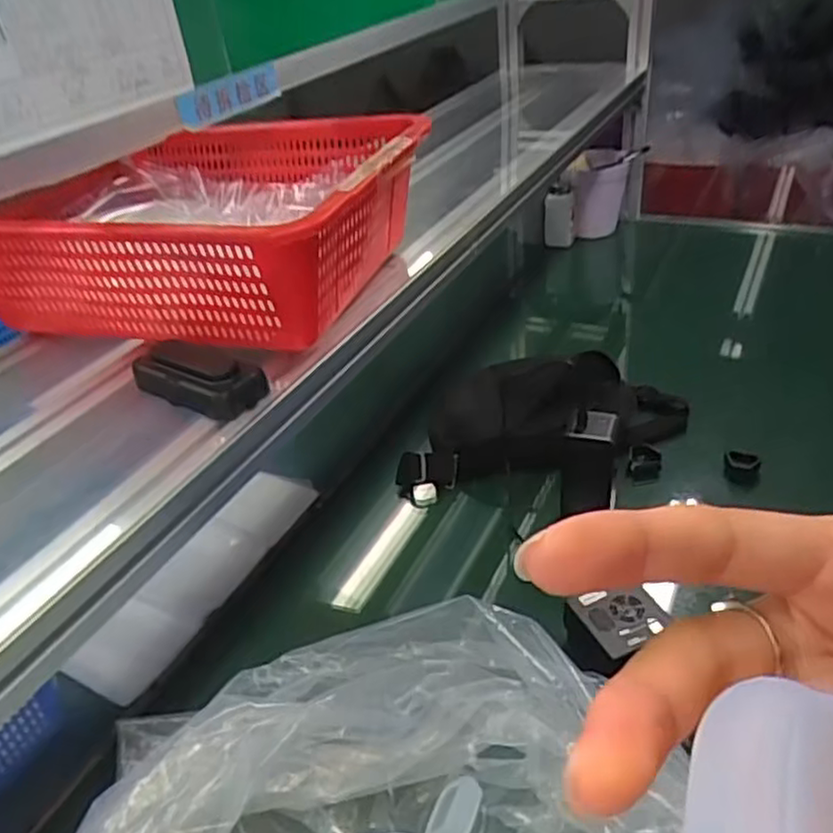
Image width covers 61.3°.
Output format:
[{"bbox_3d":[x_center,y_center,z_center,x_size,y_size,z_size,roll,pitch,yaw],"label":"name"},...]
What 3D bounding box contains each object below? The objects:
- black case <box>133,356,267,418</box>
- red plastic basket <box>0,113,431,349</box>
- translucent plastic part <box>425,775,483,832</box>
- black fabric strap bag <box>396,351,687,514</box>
[{"bbox_3d":[-0.163,-0.029,0.522,0.105,0.025,0.044,18,42,30],"label":"black case"},{"bbox_3d":[-0.188,-0.166,0.632,0.367,0.123,0.288,4,37,15],"label":"red plastic basket"},{"bbox_3d":[0.027,0.302,0.534,0.030,0.019,0.053,15,41,28],"label":"translucent plastic part"},{"bbox_3d":[0.169,0.020,0.924,0.361,0.098,0.225,-1,36,8],"label":"black fabric strap bag"}]

